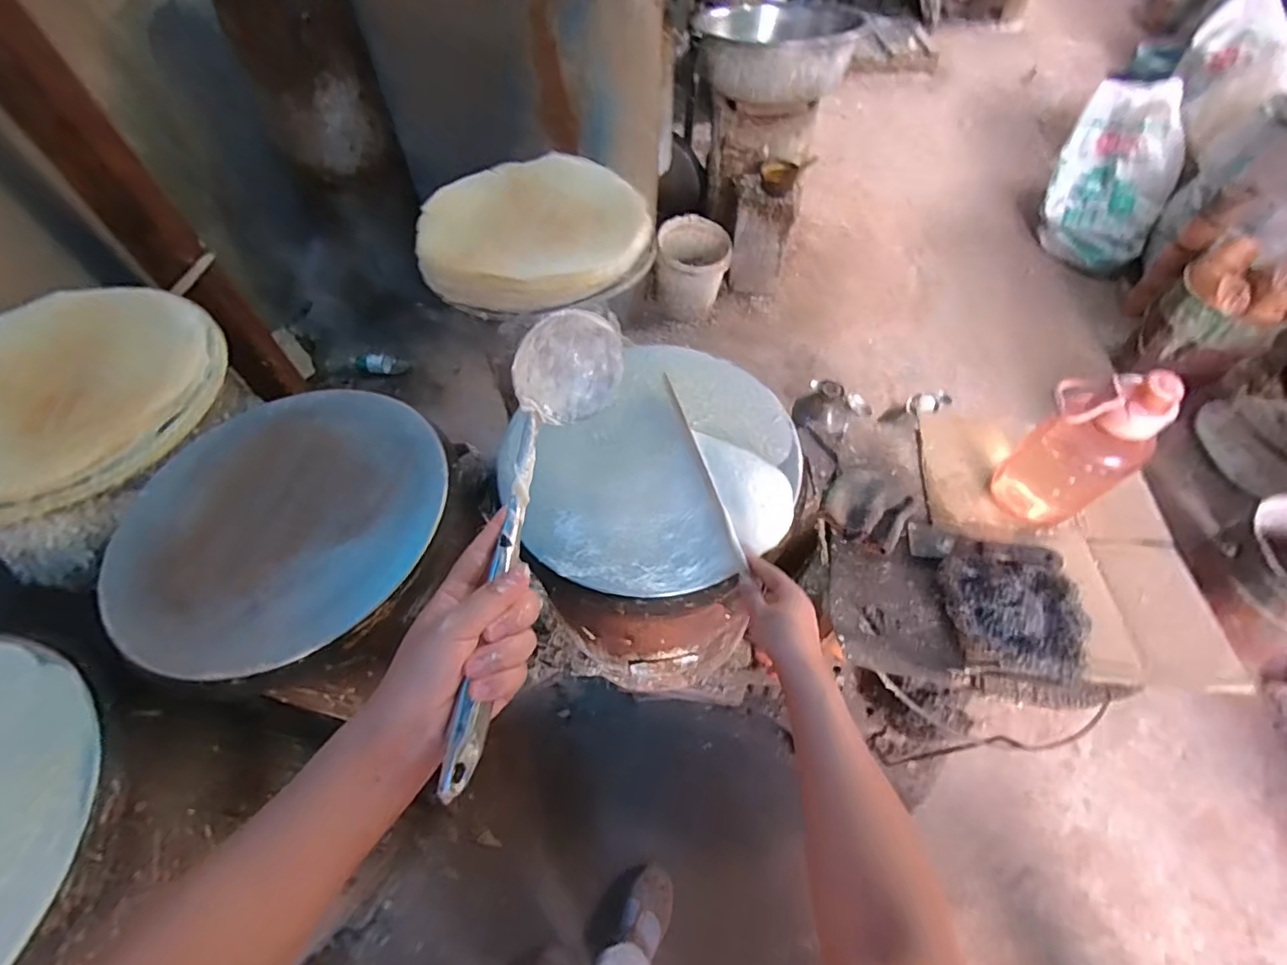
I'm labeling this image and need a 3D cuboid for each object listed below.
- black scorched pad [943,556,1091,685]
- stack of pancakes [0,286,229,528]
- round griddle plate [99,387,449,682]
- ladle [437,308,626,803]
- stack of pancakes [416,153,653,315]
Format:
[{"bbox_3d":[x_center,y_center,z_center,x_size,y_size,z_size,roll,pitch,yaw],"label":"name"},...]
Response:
[{"bbox_3d":[0.441,0.153,0.644,0.149,0.030,0.144,8,56,7],"label":"black scorched pad"},{"bbox_3d":[-0.842,-0.120,0.763,0.443,0.081,0.378,11,57,8],"label":"stack of pancakes"},{"bbox_3d":[-0.430,0.035,0.625,0.378,0.032,0.343,13,57,10],"label":"round griddle plate"},{"bbox_3d":[-0.085,0.026,0.377,0.066,0.082,0.336,9,64,8],"label":"ladle"},{"bbox_3d":[-0.183,-0.423,0.896,0.380,0.052,0.358,-36,62,-21],"label":"stack of pancakes"}]

